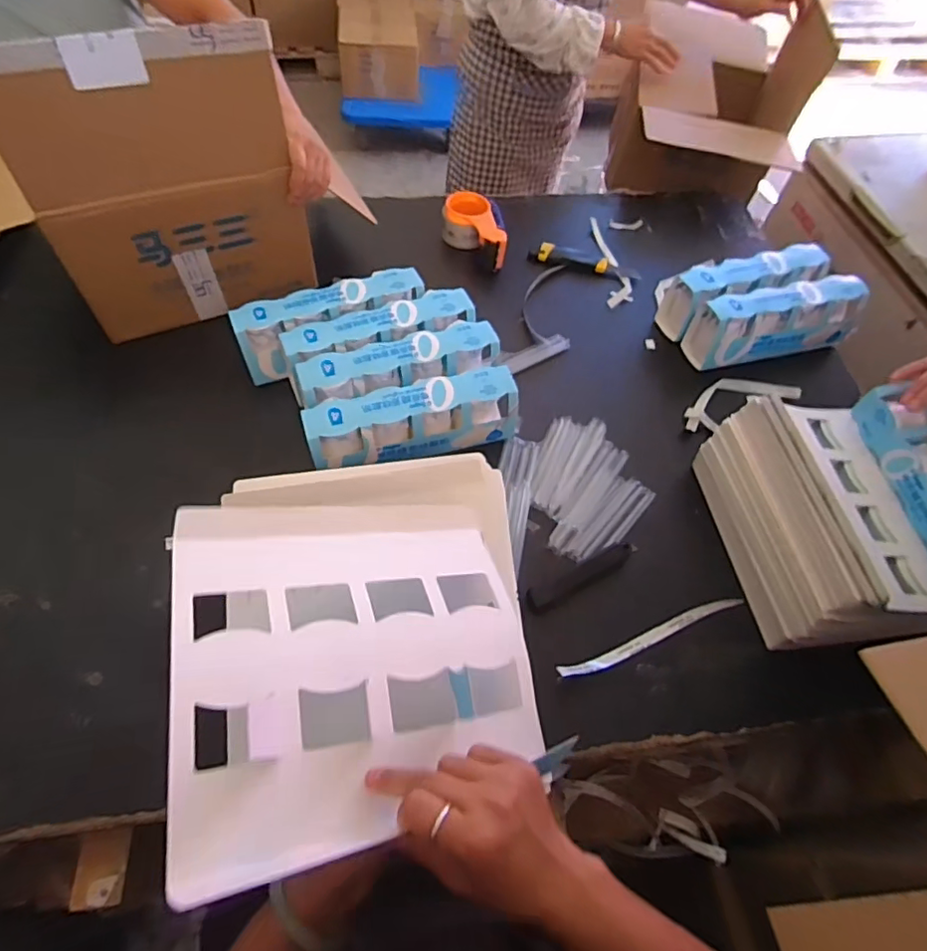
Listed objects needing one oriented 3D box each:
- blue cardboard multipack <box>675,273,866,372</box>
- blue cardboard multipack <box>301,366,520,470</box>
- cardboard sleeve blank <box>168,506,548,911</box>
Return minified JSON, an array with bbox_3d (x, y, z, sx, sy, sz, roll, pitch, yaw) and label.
[{"bbox_3d":[0.495,-0.243,0.896,0.257,0.103,0.080,-11,60,-11],"label":"blue cardboard multipack"},{"bbox_3d":[-0.064,-0.070,0.739,0.274,0.080,0.068,-15,61,-14],"label":"blue cardboard multipack"},{"bbox_3d":[-0.072,0.130,0.438,0.273,0.019,0.269,3,49,-28],"label":"cardboard sleeve blank"}]

